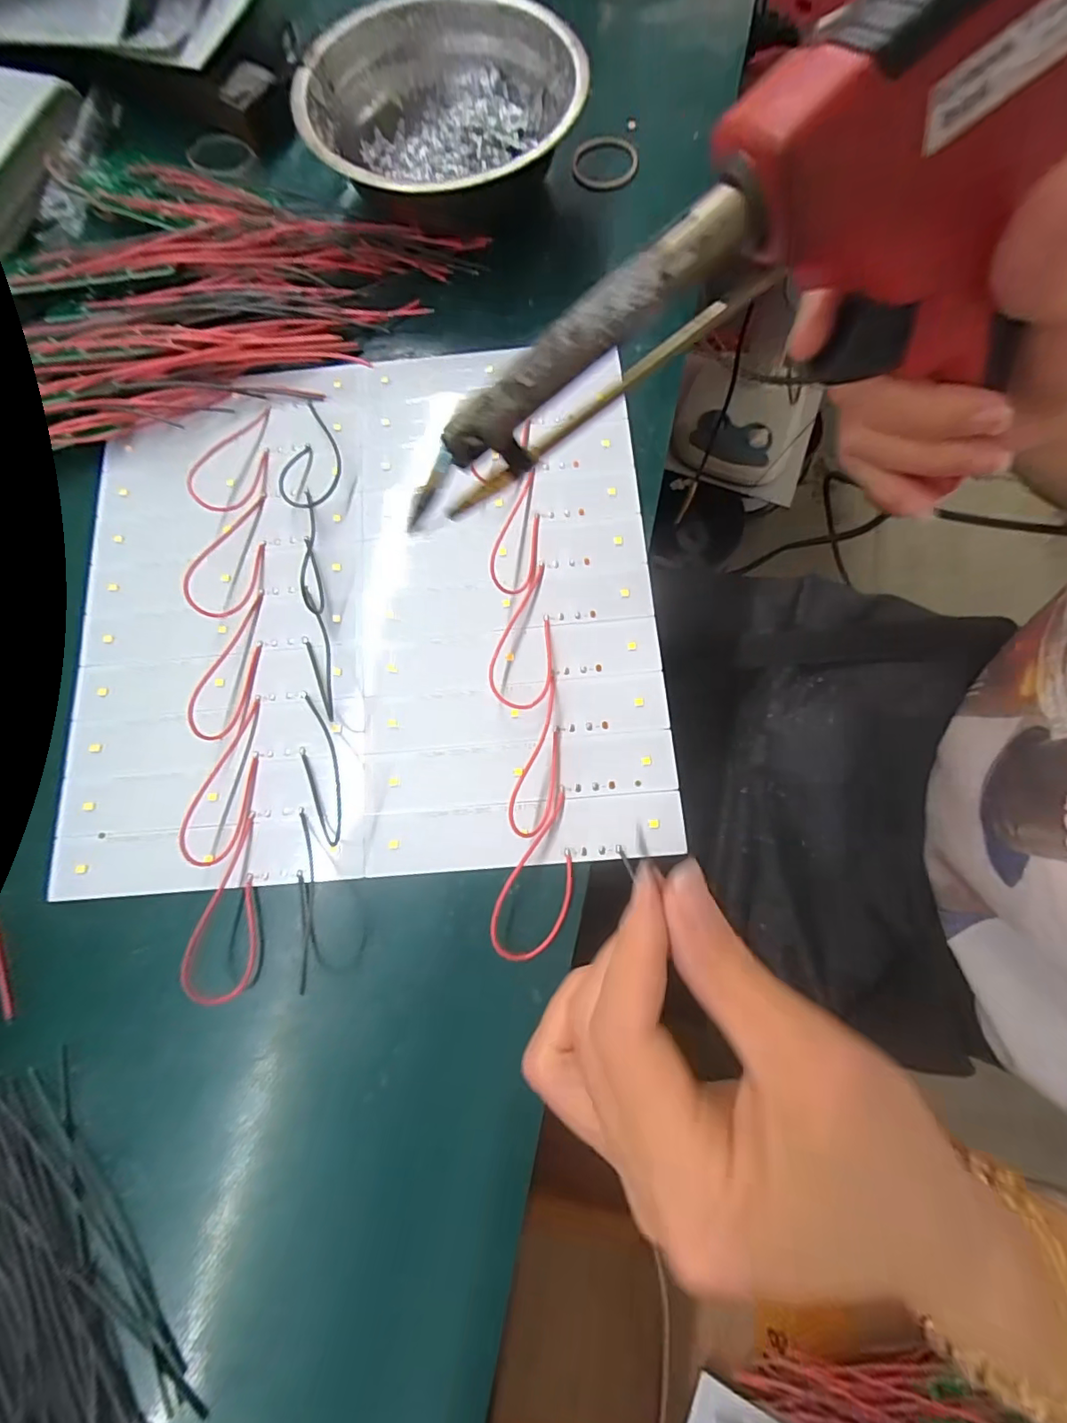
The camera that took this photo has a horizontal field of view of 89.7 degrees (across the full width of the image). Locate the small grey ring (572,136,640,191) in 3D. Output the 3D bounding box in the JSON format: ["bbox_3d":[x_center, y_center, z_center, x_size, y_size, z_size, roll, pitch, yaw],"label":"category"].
[{"bbox_3d":[0.037,-0.276,0.271,0.033,0.007,0.035,0,78,1],"label":"small grey ring"}]

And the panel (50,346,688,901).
[{"bbox_3d":[-0.070,-0.047,0.223,0.233,0.007,0.220,-5,77,2],"label":"panel"}]

